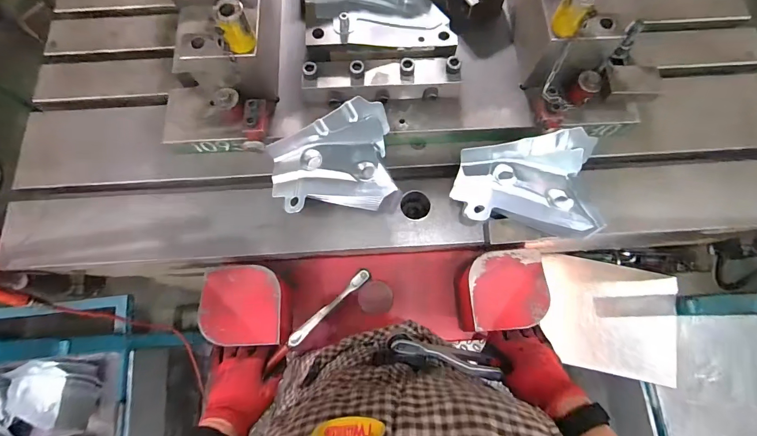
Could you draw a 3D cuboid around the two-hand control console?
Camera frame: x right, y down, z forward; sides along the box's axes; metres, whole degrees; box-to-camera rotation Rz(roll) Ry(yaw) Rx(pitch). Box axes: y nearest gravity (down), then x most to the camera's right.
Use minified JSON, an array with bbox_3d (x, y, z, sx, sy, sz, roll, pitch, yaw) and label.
[{"bbox_3d":[-0.003,0.119,0.565,0.496,0.096,0.131,-3,74,-2],"label":"two-hand control console"}]

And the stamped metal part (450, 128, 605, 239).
[{"bbox_3d":[0.230,-0.052,0.549,0.208,0.066,0.150,3,74,1],"label":"stamped metal part"}]

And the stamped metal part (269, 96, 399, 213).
[{"bbox_3d":[-0.076,-0.089,0.566,0.200,0.106,0.151,-2,74,0],"label":"stamped metal part"}]

